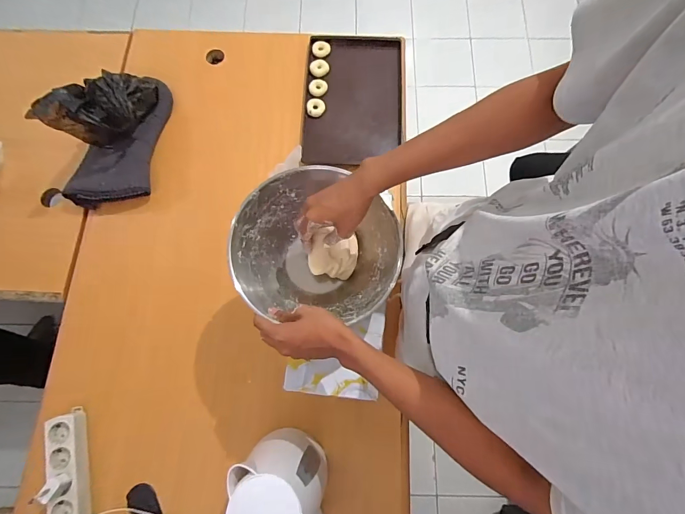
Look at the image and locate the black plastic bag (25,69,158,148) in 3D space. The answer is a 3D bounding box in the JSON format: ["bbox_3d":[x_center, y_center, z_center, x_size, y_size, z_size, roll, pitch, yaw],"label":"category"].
[{"bbox_3d":[-0.494,-0.328,0.744,0.088,0.141,0.228,25,77,7],"label":"black plastic bag"}]

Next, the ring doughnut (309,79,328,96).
[{"bbox_3d":[-0.062,-0.431,0.900,0.047,0.014,0.039,-4,75,-1],"label":"ring doughnut"}]

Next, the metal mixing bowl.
[{"bbox_3d":[-0.041,-0.018,0.596,0.258,0.105,0.235,1,75,1],"label":"metal mixing bowl"}]

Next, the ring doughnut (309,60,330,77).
[{"bbox_3d":[-0.059,-0.487,0.912,0.050,0.017,0.039,4,75,1],"label":"ring doughnut"}]

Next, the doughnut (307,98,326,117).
[{"bbox_3d":[-0.067,-0.374,0.885,0.045,0.019,0.040,-4,75,-1],"label":"doughnut"}]

